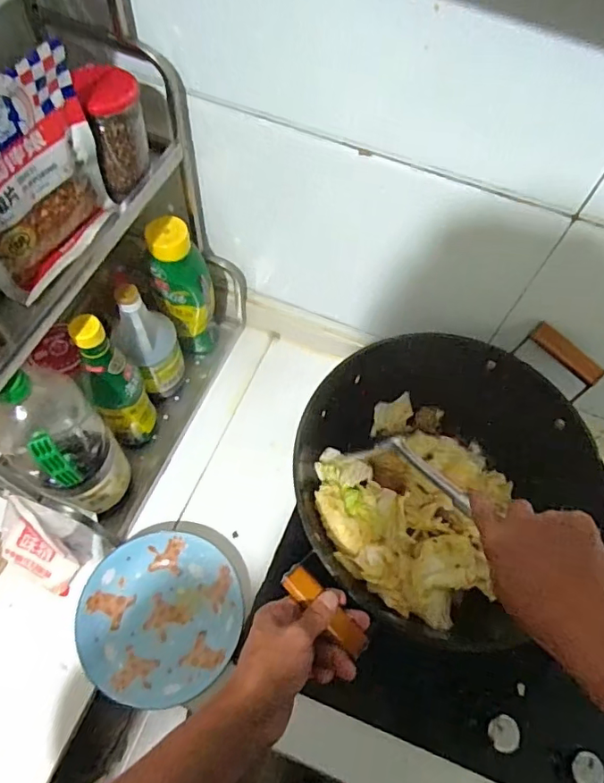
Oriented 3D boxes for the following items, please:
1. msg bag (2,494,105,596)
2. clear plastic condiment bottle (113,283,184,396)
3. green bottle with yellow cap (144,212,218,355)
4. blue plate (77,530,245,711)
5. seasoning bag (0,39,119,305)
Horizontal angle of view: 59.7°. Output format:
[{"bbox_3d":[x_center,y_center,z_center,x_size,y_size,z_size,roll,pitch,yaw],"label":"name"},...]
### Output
[{"bbox_3d":[-0.317,0.183,0.632,0.115,0.132,0.082,24,64,8],"label":"msg bag"},{"bbox_3d":[-0.207,-0.056,0.733,0.076,0.218,0.058,-21,66,-14],"label":"clear plastic condiment bottle"},{"bbox_3d":[-0.171,-0.138,0.766,0.074,0.245,0.059,-29,69,-17],"label":"green bottle with yellow cap"},{"bbox_3d":[-0.175,0.282,0.663,0.189,0.033,0.193,2,63,-3],"label":"blue plate"},{"bbox_3d":[-0.231,-0.182,0.459,0.023,0.169,0.152,27,64,9],"label":"seasoning bag"}]

